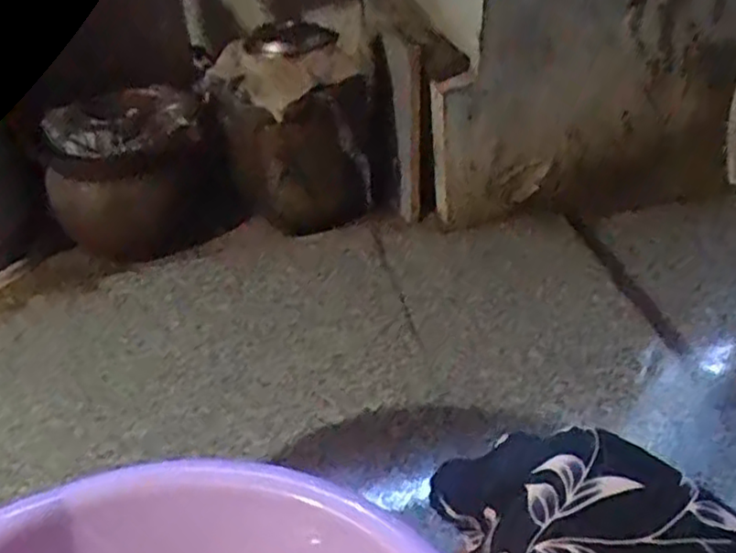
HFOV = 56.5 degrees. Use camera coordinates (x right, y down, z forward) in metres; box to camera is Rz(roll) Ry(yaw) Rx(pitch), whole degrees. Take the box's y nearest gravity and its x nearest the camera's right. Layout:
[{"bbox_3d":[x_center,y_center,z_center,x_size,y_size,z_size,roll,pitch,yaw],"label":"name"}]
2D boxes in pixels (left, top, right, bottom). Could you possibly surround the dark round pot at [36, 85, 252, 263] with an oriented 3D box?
[{"bbox_3d":[-0.394,-0.191,1.152,0.274,0.231,0.267,-1,48,1],"label":"dark round pot"}]

